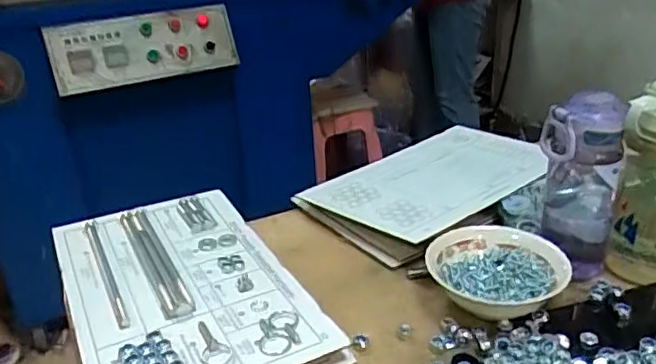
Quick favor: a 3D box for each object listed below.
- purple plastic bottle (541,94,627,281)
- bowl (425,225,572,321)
[{"bbox_3d":[0.280,0.005,0.673,0.079,0.202,0.075,9,28,24],"label":"purple plastic bottle"},{"bbox_3d":[0.183,0.103,0.659,0.145,0.054,0.142,3,26,13],"label":"bowl"}]

